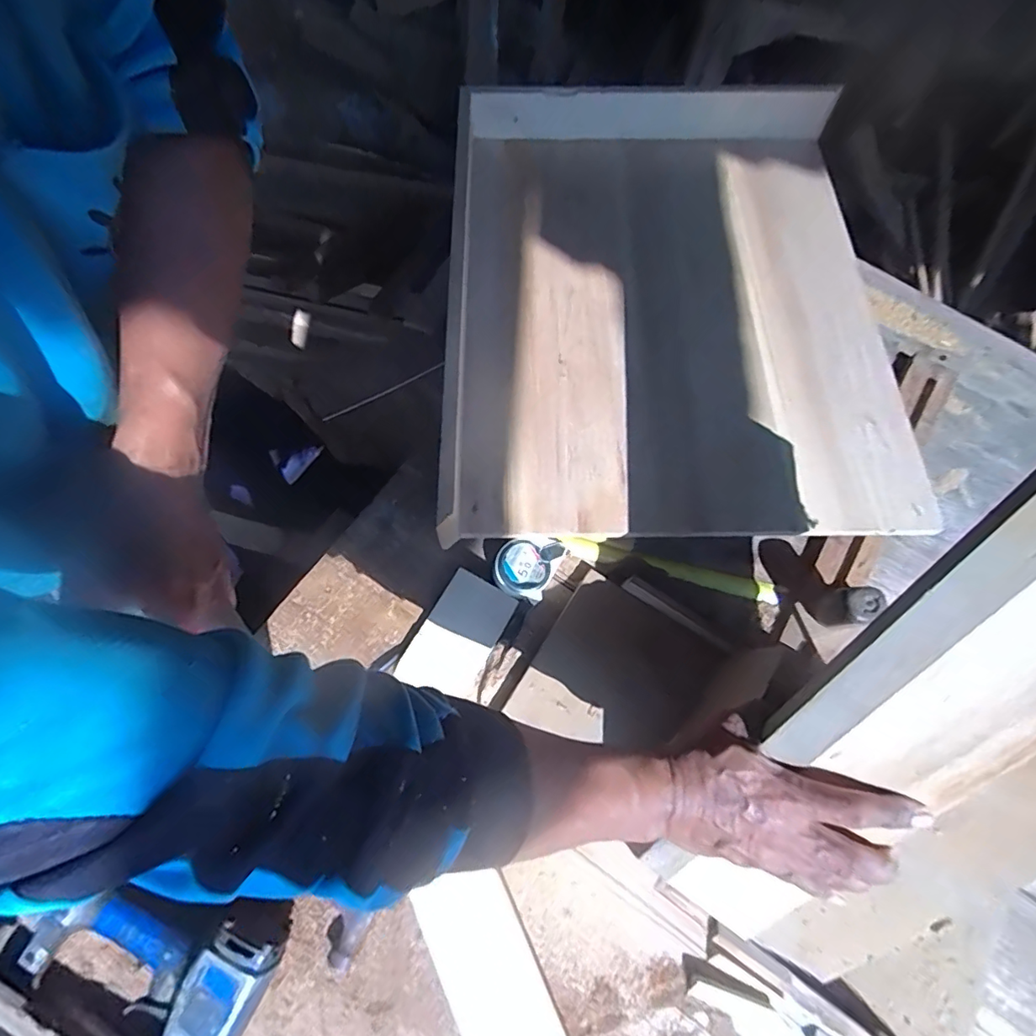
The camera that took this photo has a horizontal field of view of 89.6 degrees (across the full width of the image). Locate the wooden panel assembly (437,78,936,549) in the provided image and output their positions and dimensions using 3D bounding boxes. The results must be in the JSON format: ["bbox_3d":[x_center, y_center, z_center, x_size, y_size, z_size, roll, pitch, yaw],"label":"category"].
[{"bbox_3d":[0.174,-0.288,0.634,0.490,0.100,0.639,-1,69,-1],"label":"wooden panel assembly"}]

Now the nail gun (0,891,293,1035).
[{"bbox_3d":[-0.319,0.373,0.410,0.236,0.063,0.159,17,70,6],"label":"nail gun"}]

